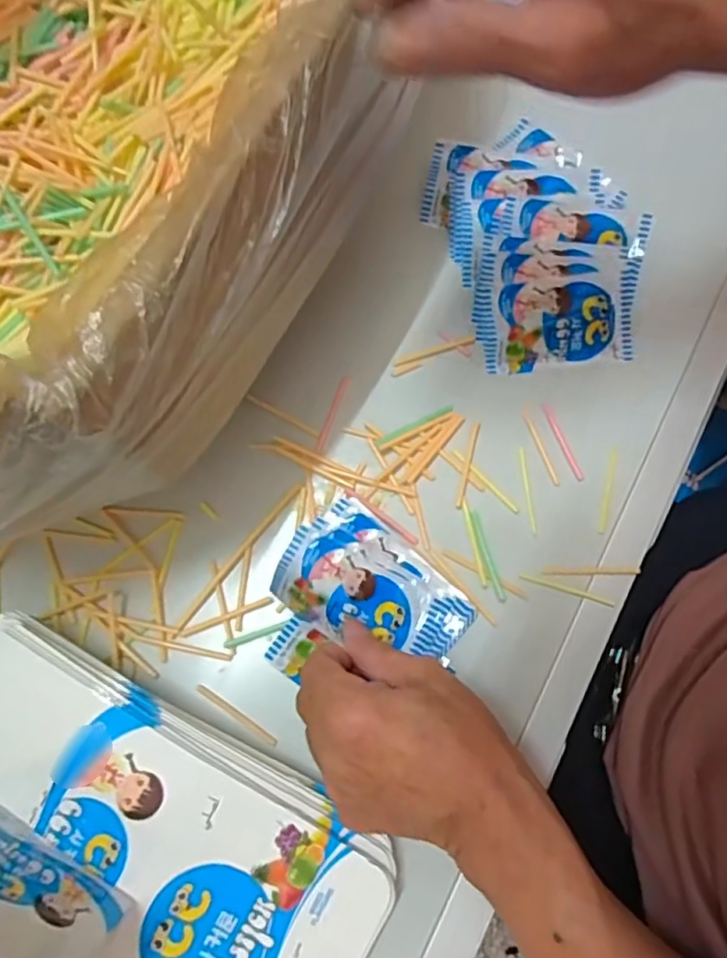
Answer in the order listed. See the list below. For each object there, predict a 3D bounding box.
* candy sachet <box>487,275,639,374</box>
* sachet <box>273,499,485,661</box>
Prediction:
[{"bbox_3d":[0.138,-0.110,0.428,0.101,0.011,0.060,-3,100,-2],"label":"candy sachet"},{"bbox_3d":[0.007,0.068,0.374,0.117,0.035,0.076,36,79,9],"label":"sachet"}]

